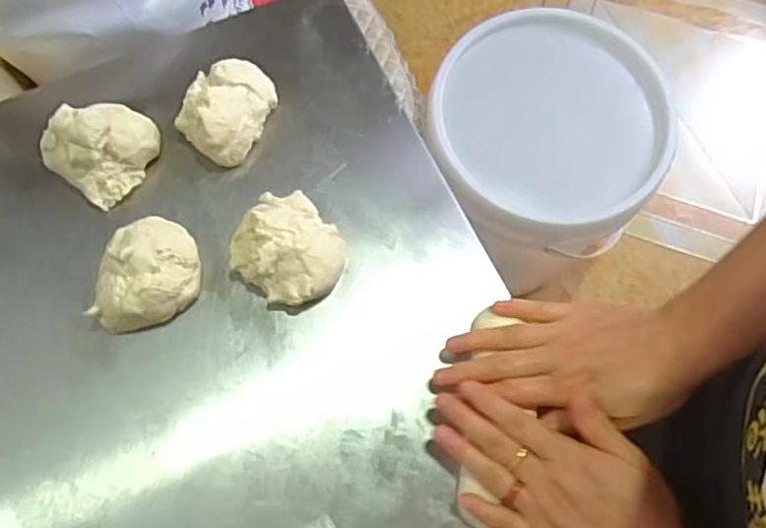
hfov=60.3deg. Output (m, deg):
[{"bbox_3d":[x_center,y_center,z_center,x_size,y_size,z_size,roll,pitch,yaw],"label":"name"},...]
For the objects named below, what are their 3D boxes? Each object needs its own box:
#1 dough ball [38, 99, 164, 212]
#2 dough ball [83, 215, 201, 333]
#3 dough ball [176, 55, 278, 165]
[{"bbox_3d":[-0.218,-0.094,0.508,0.067,0.046,0.071,35,72,10],"label":"dough ball"},{"bbox_3d":[-0.170,0.005,0.479,0.066,0.036,0.083,8,69,1],"label":"dough ball"},{"bbox_3d":[-0.125,-0.124,0.520,0.061,0.044,0.079,26,71,7],"label":"dough ball"}]

